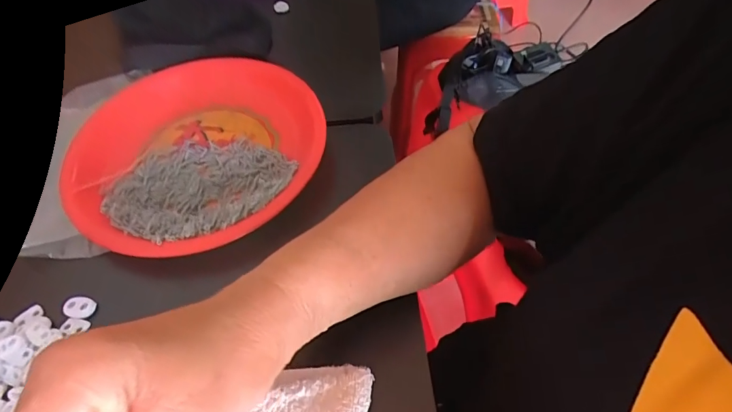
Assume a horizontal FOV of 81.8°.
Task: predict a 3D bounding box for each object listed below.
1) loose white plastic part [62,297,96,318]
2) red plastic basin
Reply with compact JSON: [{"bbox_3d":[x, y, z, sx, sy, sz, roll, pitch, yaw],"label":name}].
[{"bbox_3d":[-0.210,0.074,0.309,0.021,0.006,0.014,2,51,6],"label":"loose white plastic part"},{"bbox_3d":[-0.158,-0.058,0.388,0.226,0.040,0.242,-30,55,-19],"label":"red plastic basin"}]

